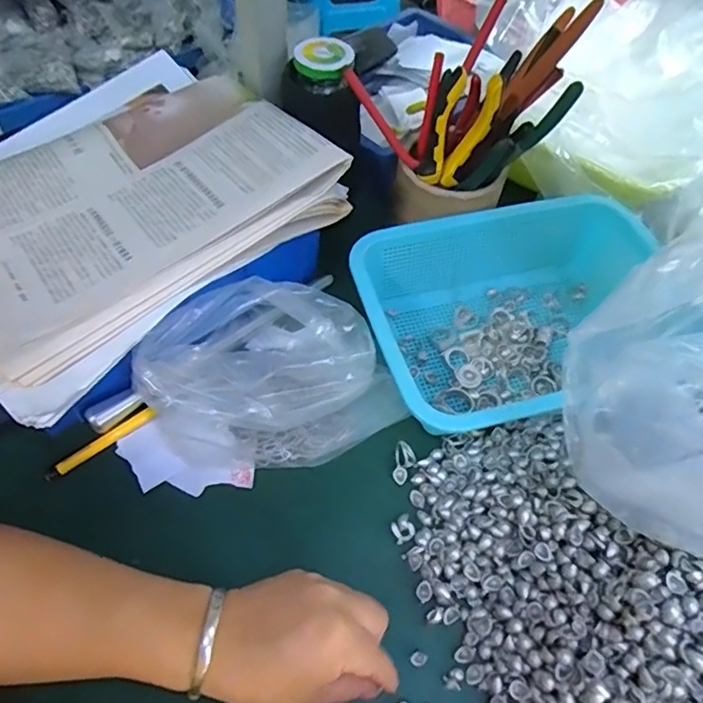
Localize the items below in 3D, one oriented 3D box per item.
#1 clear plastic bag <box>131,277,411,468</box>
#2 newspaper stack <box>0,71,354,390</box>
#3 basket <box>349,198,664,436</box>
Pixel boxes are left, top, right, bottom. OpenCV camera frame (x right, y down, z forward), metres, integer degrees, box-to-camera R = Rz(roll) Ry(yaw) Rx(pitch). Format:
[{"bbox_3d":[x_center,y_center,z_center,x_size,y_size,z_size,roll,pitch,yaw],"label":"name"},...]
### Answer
[{"bbox_3d":[-0.059,0.024,0.437,0.167,0.078,0.150,-37,65,-25],"label":"clear plastic bag"},{"bbox_3d":[-0.179,-0.117,0.432,0.293,0.053,0.229,-36,65,-25],"label":"newspaper stack"},{"bbox_3d":[0.146,-0.033,0.488,0.278,0.075,0.180,-15,58,-14],"label":"basket"}]

